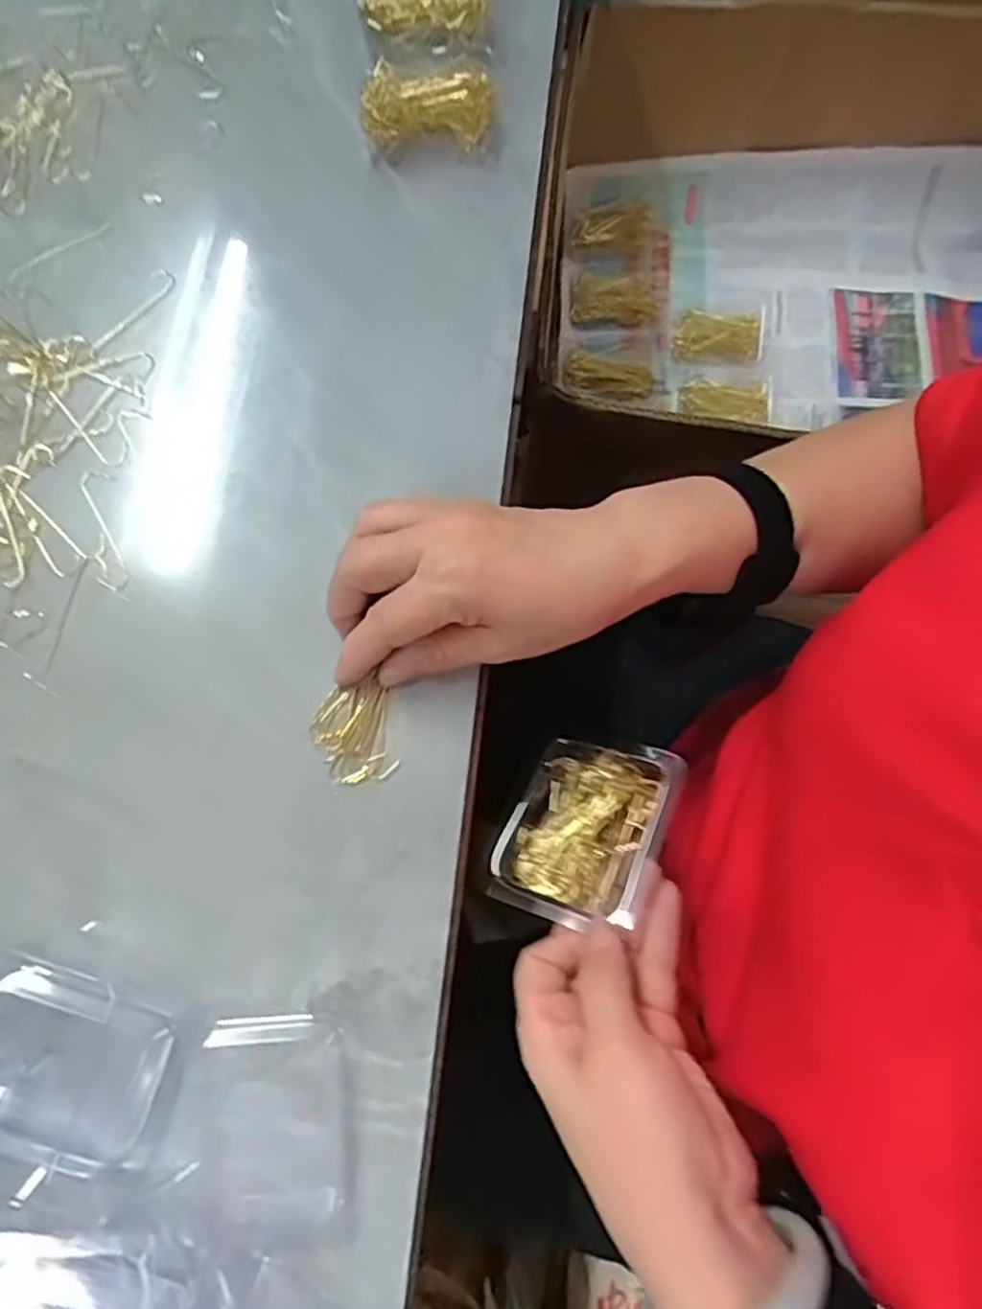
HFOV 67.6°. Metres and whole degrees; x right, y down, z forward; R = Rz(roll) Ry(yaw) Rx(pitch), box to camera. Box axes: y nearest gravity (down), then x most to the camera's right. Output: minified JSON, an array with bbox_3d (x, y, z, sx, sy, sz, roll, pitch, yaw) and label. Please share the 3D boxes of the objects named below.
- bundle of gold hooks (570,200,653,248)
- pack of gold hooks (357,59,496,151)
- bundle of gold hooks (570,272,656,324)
[{"bbox_3d":[0.108,-0.377,0.645,0.068,0.024,0.033,5,77,0],"label":"bundle of gold hooks"},{"bbox_3d":[-0.034,-0.295,0.397,0.068,0.026,0.037,5,77,0],"label":"pack of gold hooks"},{"bbox_3d":[0.107,-0.312,0.639,0.072,0.011,0.049,4,77,0],"label":"bundle of gold hooks"}]

